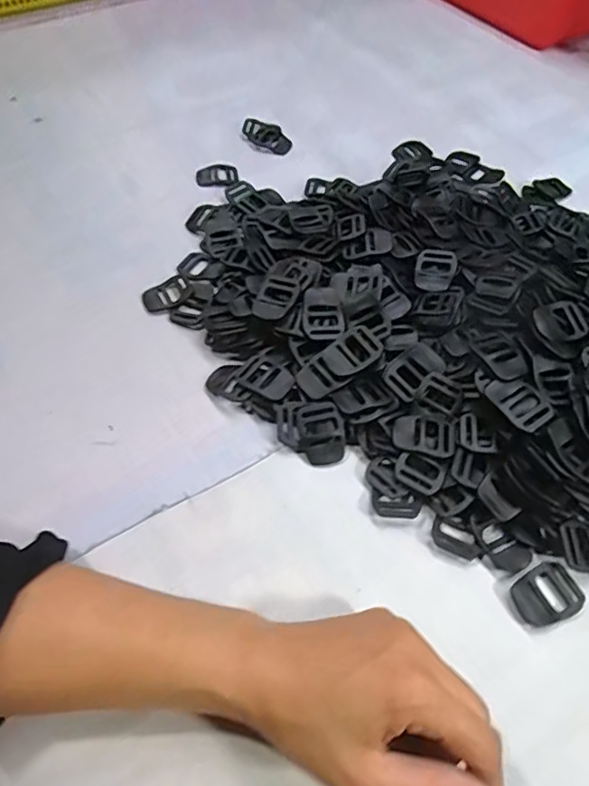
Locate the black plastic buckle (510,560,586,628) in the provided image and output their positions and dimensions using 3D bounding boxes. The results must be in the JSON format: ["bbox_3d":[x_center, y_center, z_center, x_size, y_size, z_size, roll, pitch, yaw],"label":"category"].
[{"bbox_3d":[0.141,0.112,0.298,0.039,0.004,0.029,-18,58,-14],"label":"black plastic buckle"}]

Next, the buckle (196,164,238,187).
[{"bbox_3d":[-0.073,-0.203,0.498,0.038,0.008,0.030,-9,57,-8],"label":"buckle"}]

